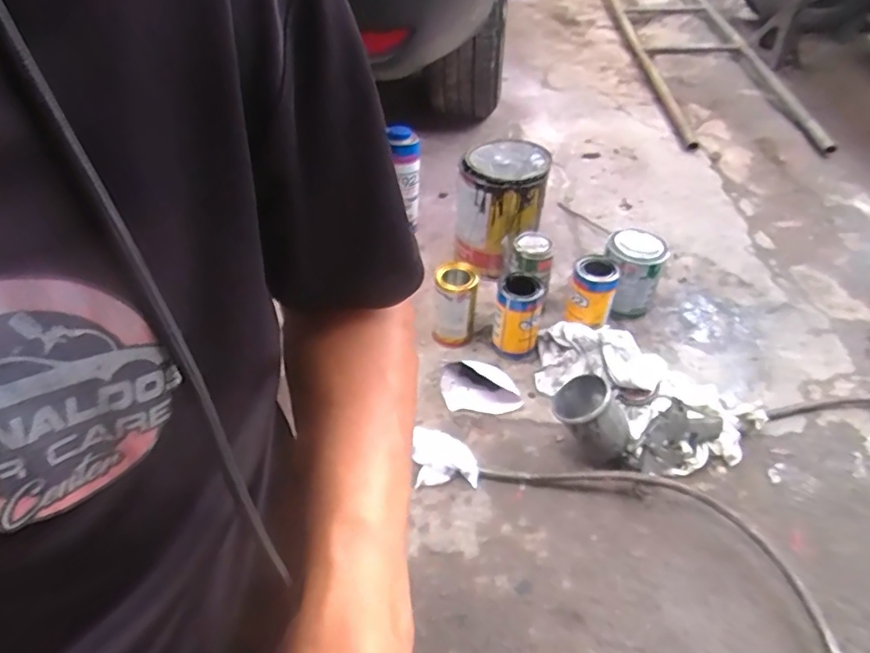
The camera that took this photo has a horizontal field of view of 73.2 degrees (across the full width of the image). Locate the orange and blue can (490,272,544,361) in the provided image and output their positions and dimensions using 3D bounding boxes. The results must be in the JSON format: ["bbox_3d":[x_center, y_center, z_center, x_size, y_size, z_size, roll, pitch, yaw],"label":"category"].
[{"bbox_3d":[0.134,-0.017,0.953,0.073,0.123,0.068,0,44,0],"label":"orange and blue can"}]

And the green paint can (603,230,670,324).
[{"bbox_3d":[0.343,-0.084,1.036,0.092,0.152,0.093,-9,43,-11],"label":"green paint can"}]

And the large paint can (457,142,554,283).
[{"bbox_3d":[0.125,-0.223,1.098,0.156,0.187,0.157,8,43,8],"label":"large paint can"}]

